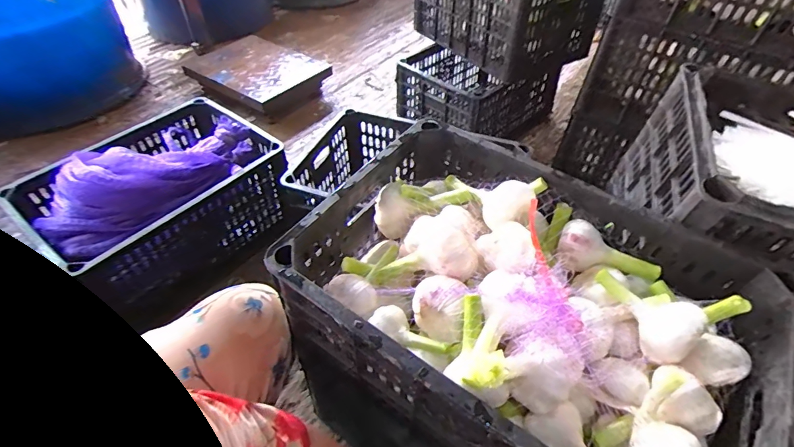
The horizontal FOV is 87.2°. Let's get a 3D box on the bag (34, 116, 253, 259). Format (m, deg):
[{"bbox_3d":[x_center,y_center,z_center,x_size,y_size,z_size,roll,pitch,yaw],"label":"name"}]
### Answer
[{"bbox_3d":[-0.467,-0.093,0.802,0.393,0.112,0.161,-23,53,-22],"label":"bag"}]

